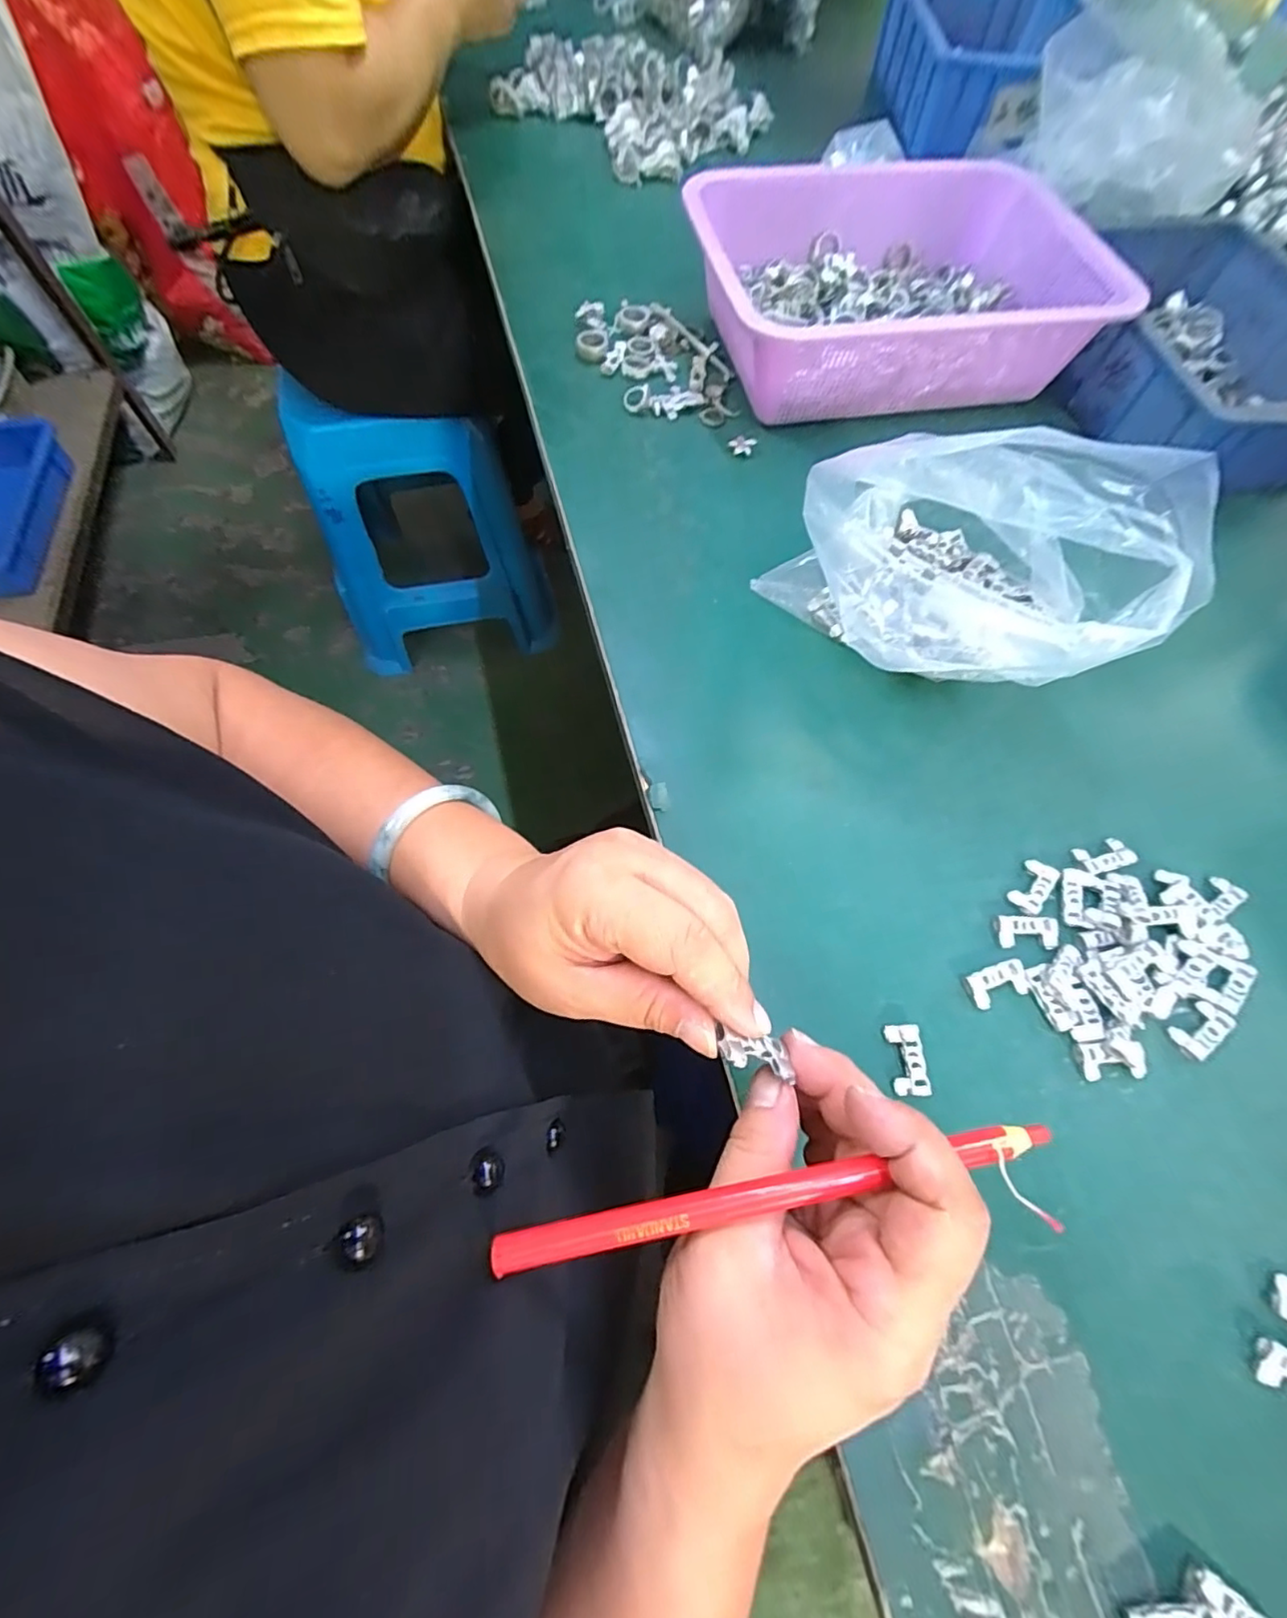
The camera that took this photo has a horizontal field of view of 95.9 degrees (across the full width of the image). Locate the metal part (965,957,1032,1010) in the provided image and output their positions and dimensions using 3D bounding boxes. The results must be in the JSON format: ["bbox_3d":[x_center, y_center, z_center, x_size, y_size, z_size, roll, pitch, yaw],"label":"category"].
[{"bbox_3d":[0.176,0.087,0.287,0.030,0.004,0.017,-17,68,-8],"label":"metal part"}]

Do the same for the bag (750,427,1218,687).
[{"bbox_3d":[0.182,-0.151,0.328,0.195,0.120,0.132,33,70,13],"label":"bag"}]

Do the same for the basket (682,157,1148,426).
[{"bbox_3d":[0.194,-0.408,0.457,0.282,0.077,0.202,-7,67,-3],"label":"basket"}]

